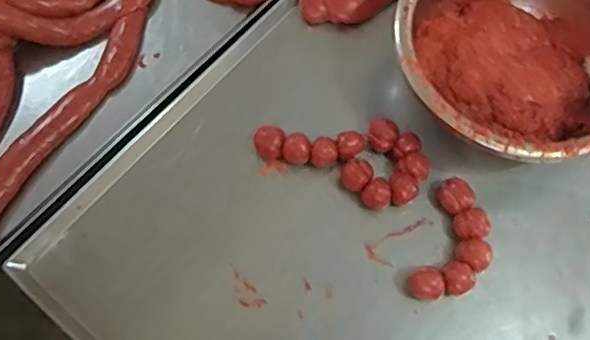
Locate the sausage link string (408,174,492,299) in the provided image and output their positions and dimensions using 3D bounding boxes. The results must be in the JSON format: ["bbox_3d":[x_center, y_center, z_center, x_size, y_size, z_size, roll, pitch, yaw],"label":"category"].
[{"bbox_3d":[0.183,0.085,0.649,0.073,0.033,0.141,21,71,8],"label":"sausage link string"}]

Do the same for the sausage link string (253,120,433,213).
[{"bbox_3d":[0.059,-0.025,0.685,0.197,0.032,0.094,24,72,9],"label":"sausage link string"}]

